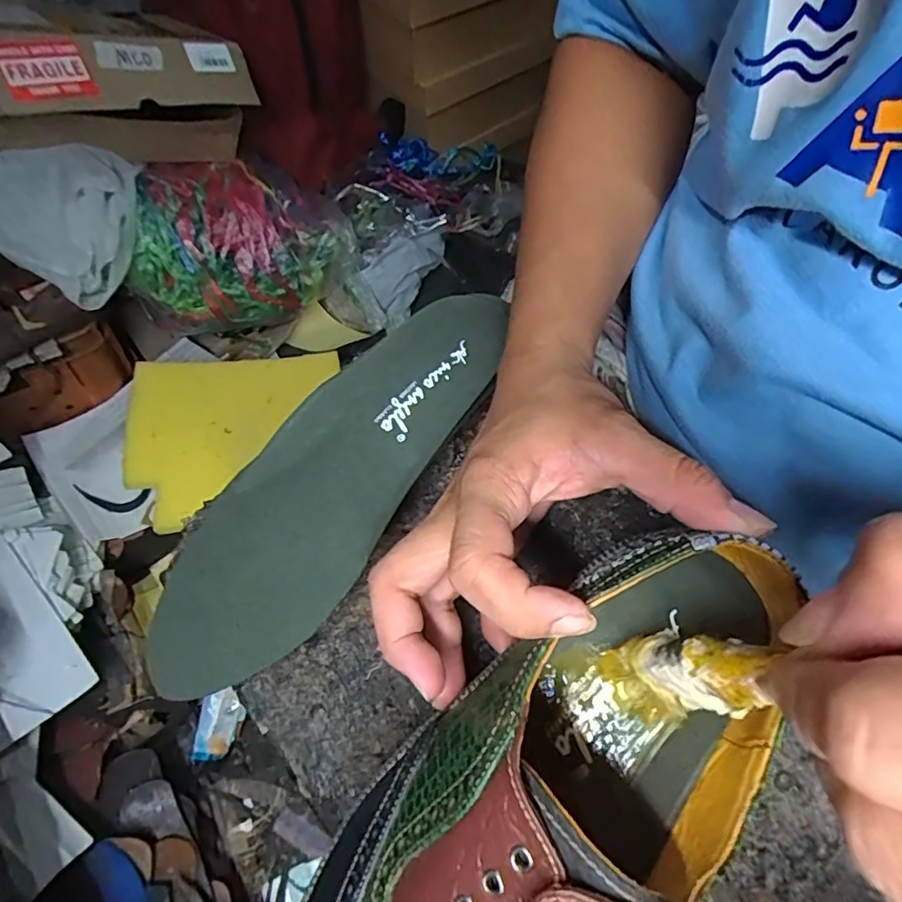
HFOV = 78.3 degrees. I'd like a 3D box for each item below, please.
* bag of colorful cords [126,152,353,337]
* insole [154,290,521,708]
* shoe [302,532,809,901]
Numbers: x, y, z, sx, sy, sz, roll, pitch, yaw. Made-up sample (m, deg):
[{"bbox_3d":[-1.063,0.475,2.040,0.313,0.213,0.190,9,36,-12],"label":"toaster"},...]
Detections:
[{"bbox_3d":[-0.286,-0.276,0.751,0.284,0.201,0.140,-23,63,-13],"label":"bag of colorful cords"},{"bbox_3d":[-0.064,0.013,0.309,0.091,0.016,0.269,36,79,18],"label":"insole"},{"bbox_3d":[0.017,0.140,0.189,0.084,0.081,0.266,39,88,19],"label":"shoe"}]

